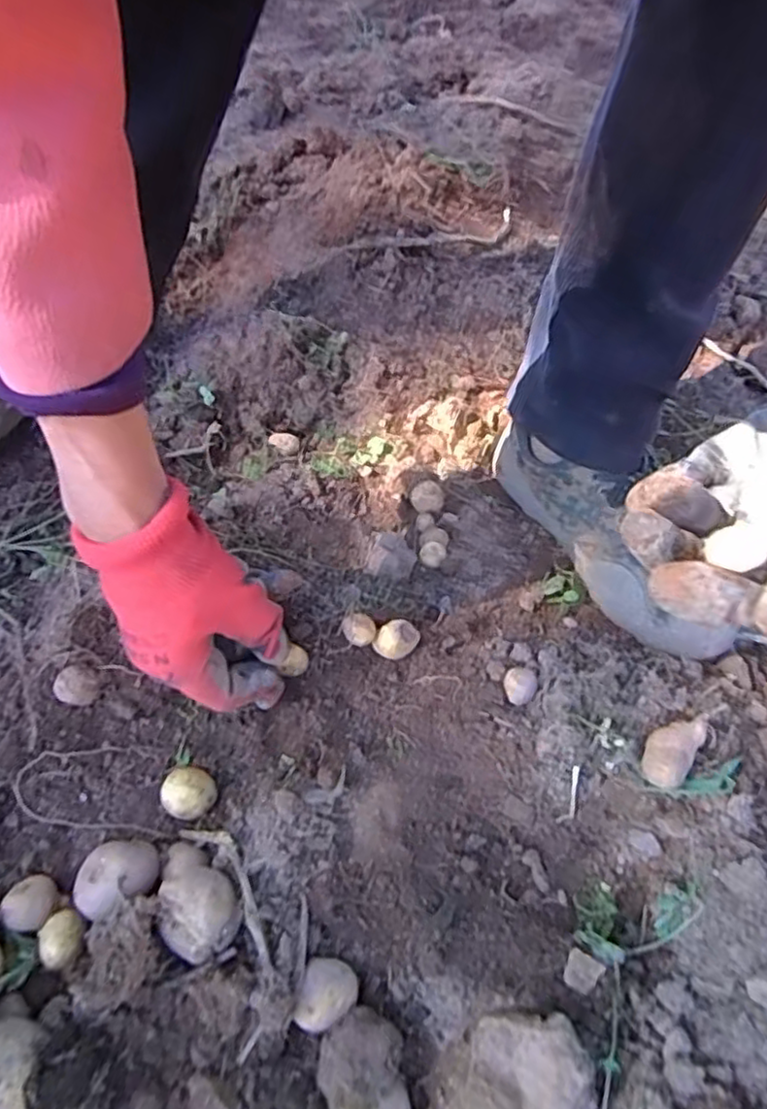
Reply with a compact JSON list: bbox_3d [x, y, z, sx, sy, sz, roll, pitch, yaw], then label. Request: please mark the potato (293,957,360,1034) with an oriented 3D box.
[{"bbox_3d":[-0.026,0.205,0.312,0.026,0.019,0.029,14,58,4],"label":"potato"}]

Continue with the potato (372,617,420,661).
[{"bbox_3d":[0.007,0.053,0.401,0.020,0.021,0.025,41,64,19],"label":"potato"}]

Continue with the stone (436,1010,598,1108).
[{"bbox_3d":[0.054,0.228,0.288,0.065,0.038,0.046,-15,60,-17],"label":"stone"}]

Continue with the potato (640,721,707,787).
[{"bbox_3d":[0.154,0.105,0.358,0.024,0.015,0.041,31,55,9],"label":"potato"}]

